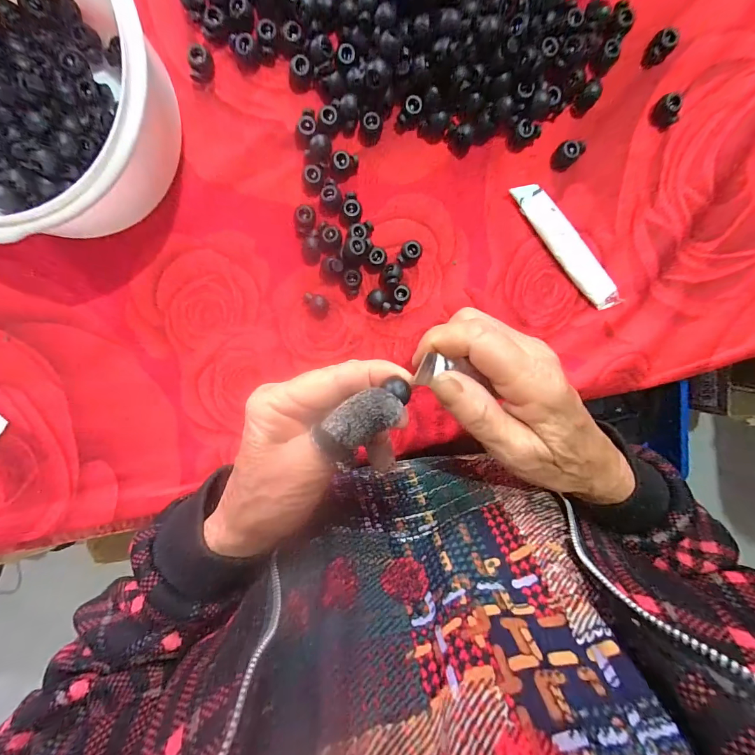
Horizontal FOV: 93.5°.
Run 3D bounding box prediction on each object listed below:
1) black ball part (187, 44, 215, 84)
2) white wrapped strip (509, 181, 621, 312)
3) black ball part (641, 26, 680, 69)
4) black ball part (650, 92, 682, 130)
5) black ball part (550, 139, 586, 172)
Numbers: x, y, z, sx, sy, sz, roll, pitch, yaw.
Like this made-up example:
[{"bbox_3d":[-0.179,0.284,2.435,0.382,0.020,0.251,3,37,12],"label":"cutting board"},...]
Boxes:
[{"bbox_3d":[-0.117,-0.207,0.235,0.015,0.011,0.016,0,99,-2],"label":"black ball part"},{"bbox_3d":[0.139,-0.095,0.261,0.021,0.008,0.111,-40,98,4],"label":"white wrapped strip"},{"bbox_3d":[0.192,-0.224,0.242,0.020,0.011,0.015,-43,98,4],"label":"black ball part"},{"bbox_3d":[0.203,-0.186,0.248,0.016,0.012,0.019,-33,99,3],"label":"black ball part"},{"bbox_3d":[0.134,-0.157,0.250,0.020,0.013,0.016,-38,99,4],"label":"black ball part"}]

